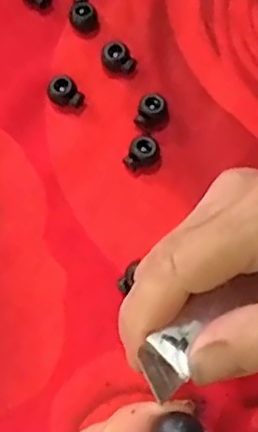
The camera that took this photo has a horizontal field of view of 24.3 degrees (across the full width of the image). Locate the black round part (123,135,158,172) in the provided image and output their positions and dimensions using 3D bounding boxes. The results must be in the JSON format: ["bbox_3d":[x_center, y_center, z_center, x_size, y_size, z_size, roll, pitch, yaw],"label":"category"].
[{"bbox_3d":[0.006,-0.030,0.305,0.016,0.013,0.018,11,70,2],"label":"black round part"}]

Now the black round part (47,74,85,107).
[{"bbox_3d":[-0.033,-0.065,0.314,0.018,0.012,0.013,14,71,3],"label":"black round part"}]

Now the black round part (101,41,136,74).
[{"bbox_3d":[-0.006,-0.085,0.321,0.018,0.011,0.014,1,70,-2],"label":"black round part"}]

